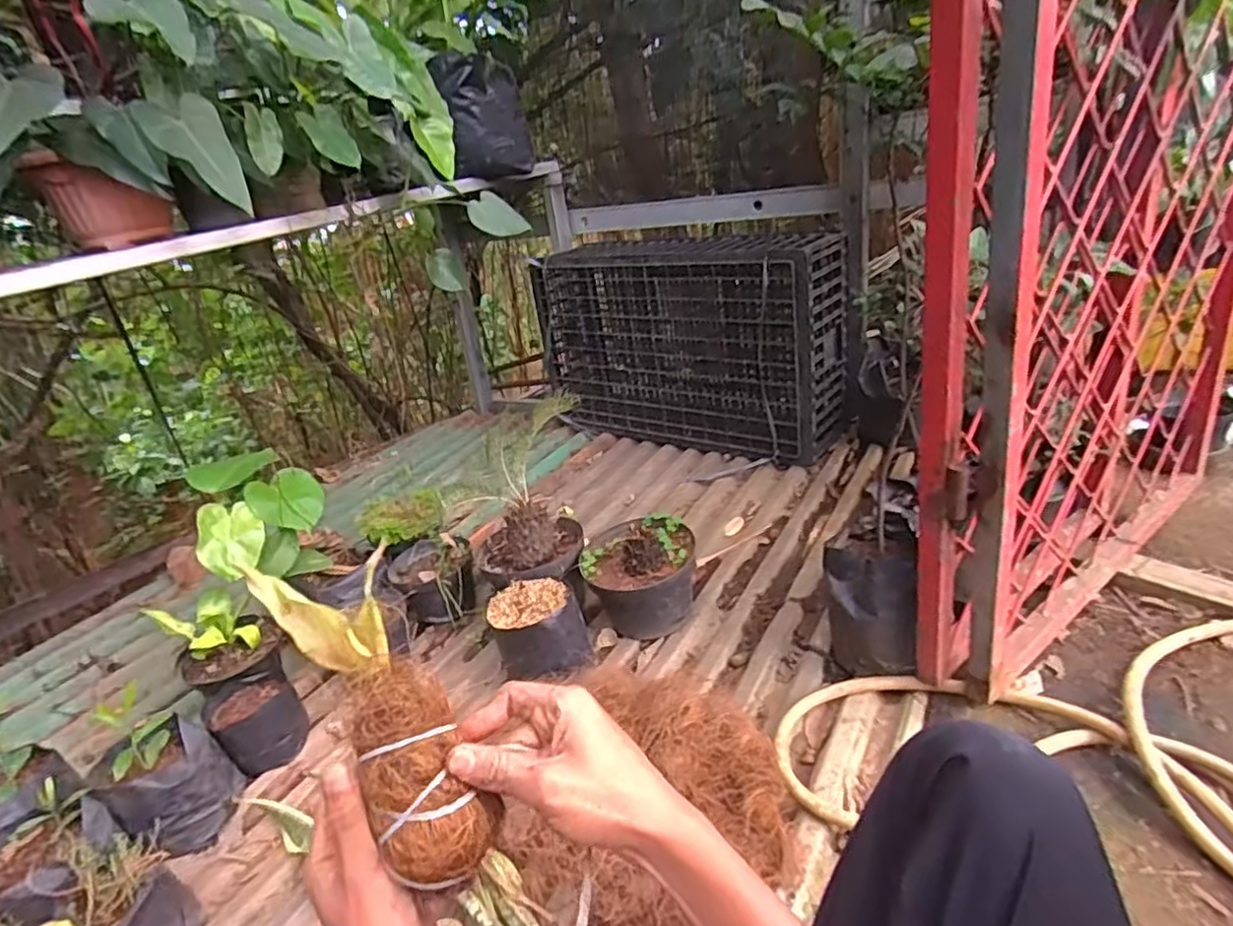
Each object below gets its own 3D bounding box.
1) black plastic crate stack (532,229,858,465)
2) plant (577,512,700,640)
[{"bbox_3d":[0.206,-0.340,1.924,0.911,0.557,0.277,13,32,36],"label":"black plastic crate stack"},{"bbox_3d":[0.046,0.210,1.265,0.212,0.179,0.214,-5,25,3],"label":"plant"}]

